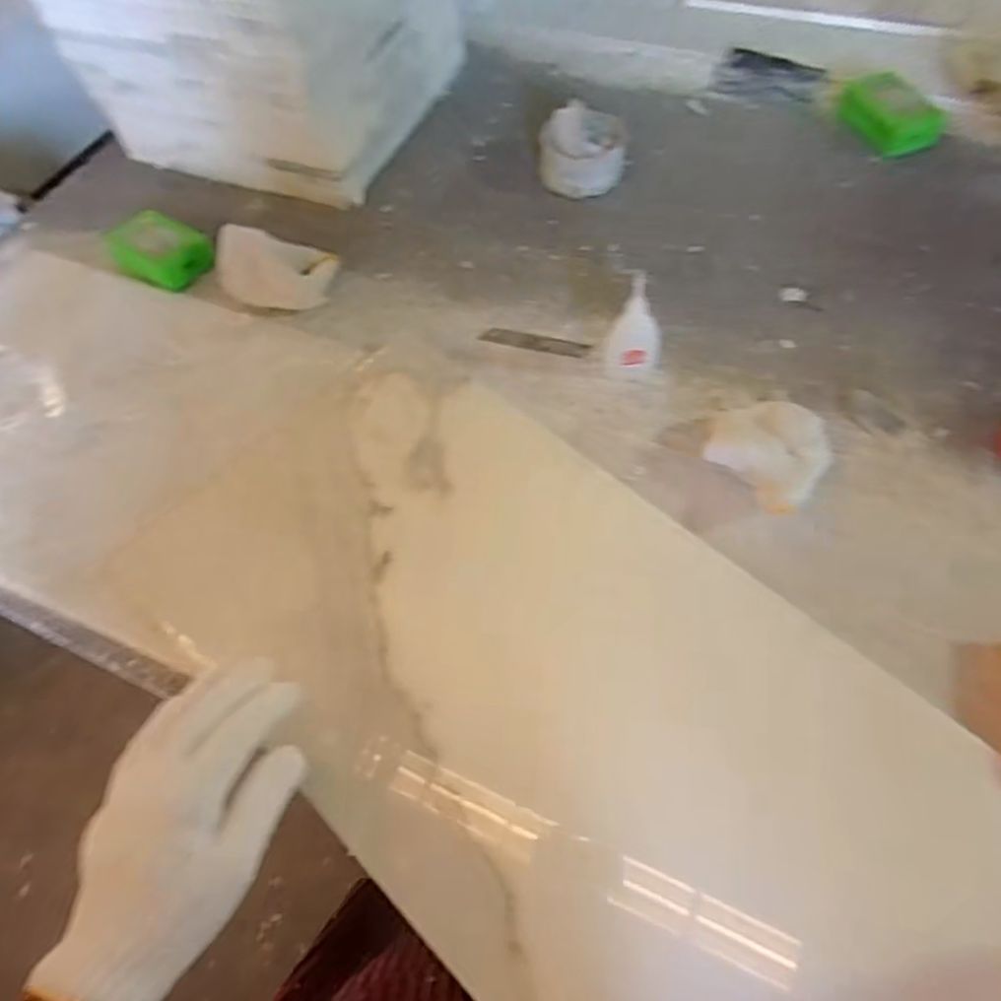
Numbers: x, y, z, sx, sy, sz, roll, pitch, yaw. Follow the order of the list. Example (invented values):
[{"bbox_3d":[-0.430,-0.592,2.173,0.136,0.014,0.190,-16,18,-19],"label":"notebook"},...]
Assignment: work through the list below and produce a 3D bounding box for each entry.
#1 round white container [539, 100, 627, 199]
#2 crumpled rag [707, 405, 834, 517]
[{"bbox_3d":[0.083,-0.362,0.684,0.086,0.058,0.069,32,67,20],"label":"round white container"},{"bbox_3d":[0.215,-0.039,0.505,0.100,0.034,0.094,-28,62,-12],"label":"crumpled rag"}]

